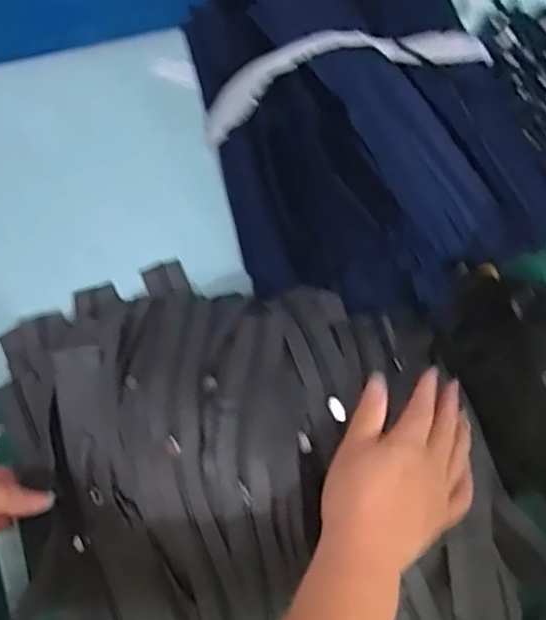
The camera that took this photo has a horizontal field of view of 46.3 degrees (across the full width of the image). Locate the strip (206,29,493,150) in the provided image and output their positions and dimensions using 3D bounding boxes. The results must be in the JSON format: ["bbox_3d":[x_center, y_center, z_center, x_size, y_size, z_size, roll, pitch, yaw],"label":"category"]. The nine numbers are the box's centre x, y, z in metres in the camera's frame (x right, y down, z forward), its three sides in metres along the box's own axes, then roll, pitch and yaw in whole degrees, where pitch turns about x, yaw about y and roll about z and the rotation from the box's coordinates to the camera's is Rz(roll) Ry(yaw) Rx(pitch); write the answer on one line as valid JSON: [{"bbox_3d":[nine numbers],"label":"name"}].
[{"bbox_3d":[0.074,-0.238,0.609,0.295,0.066,0.045,-19,76,-7],"label":"strip"}]

